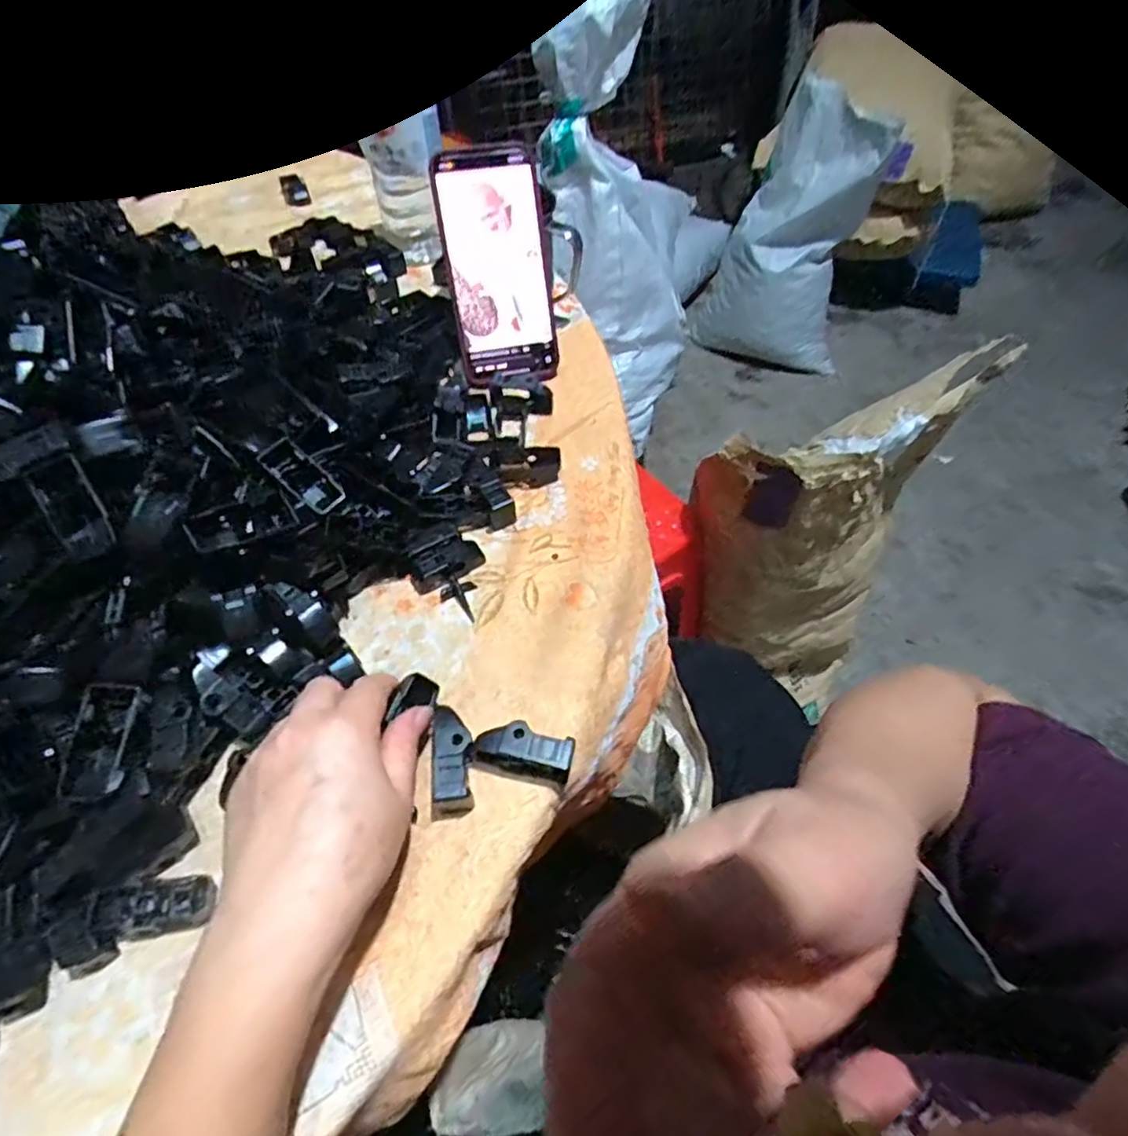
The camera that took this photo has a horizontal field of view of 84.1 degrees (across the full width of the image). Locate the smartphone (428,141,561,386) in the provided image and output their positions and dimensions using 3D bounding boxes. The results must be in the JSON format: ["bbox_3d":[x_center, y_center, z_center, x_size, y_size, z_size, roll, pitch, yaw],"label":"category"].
[{"bbox_3d":[-0.048,-0.222,0.465,0.075,0.155,0.010,-10,22,-2],"label":"smartphone"}]

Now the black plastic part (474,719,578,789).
[{"bbox_3d":[-0.020,0.094,0.318,0.048,0.024,0.020,15,57,10],"label":"black plastic part"}]

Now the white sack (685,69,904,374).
[{"bbox_3d":[0.425,-0.609,1.199,0.279,0.507,0.253,11,56,7],"label":"white sack"}]

